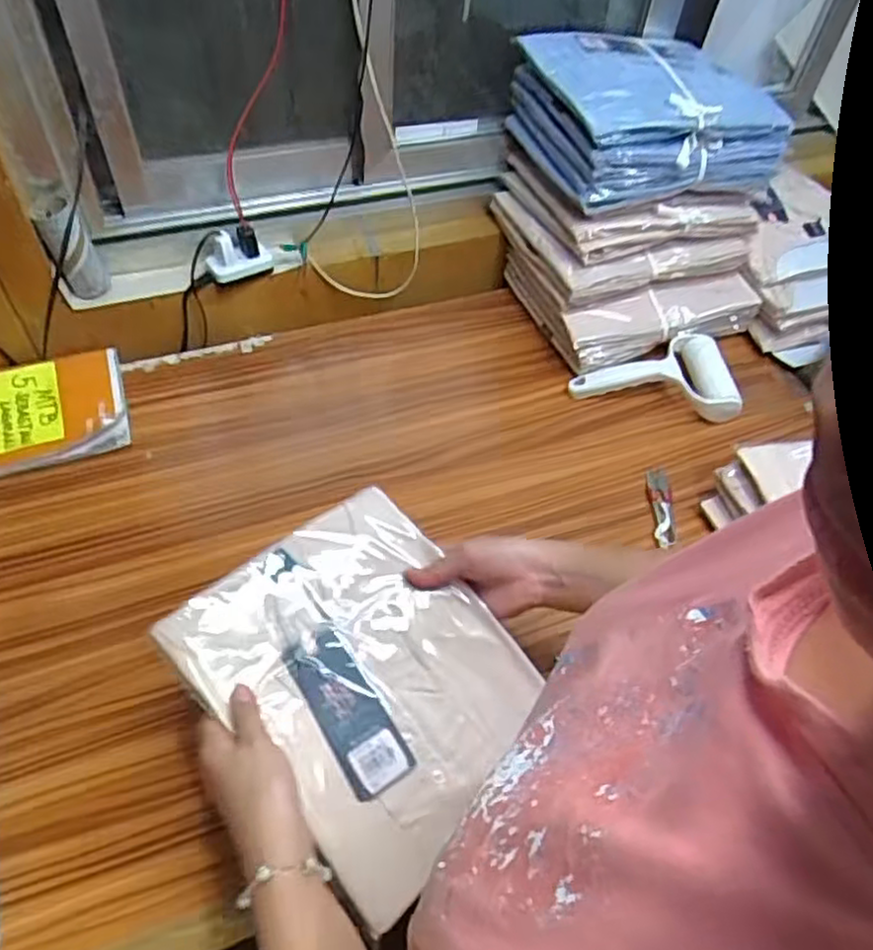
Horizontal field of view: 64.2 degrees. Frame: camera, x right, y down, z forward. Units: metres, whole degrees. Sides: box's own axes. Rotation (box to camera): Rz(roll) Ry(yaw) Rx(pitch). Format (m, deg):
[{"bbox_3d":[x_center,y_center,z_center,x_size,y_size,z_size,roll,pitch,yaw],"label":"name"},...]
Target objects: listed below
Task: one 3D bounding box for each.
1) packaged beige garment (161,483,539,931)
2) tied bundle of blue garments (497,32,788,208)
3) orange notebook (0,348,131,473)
[{"bbox_3d":[-0.047,0.150,0.527,0.206,0.017,0.248,-36,80,-31],"label":"packaged beige garment"},{"bbox_3d":[0.243,-0.433,0.819,0.253,0.093,0.226,-15,55,-16],"label":"tied bundle of blue garments"},{"bbox_3d":[-0.442,-0.066,0.749,0.197,0.027,0.146,-16,55,-17],"label":"orange notebook"}]

